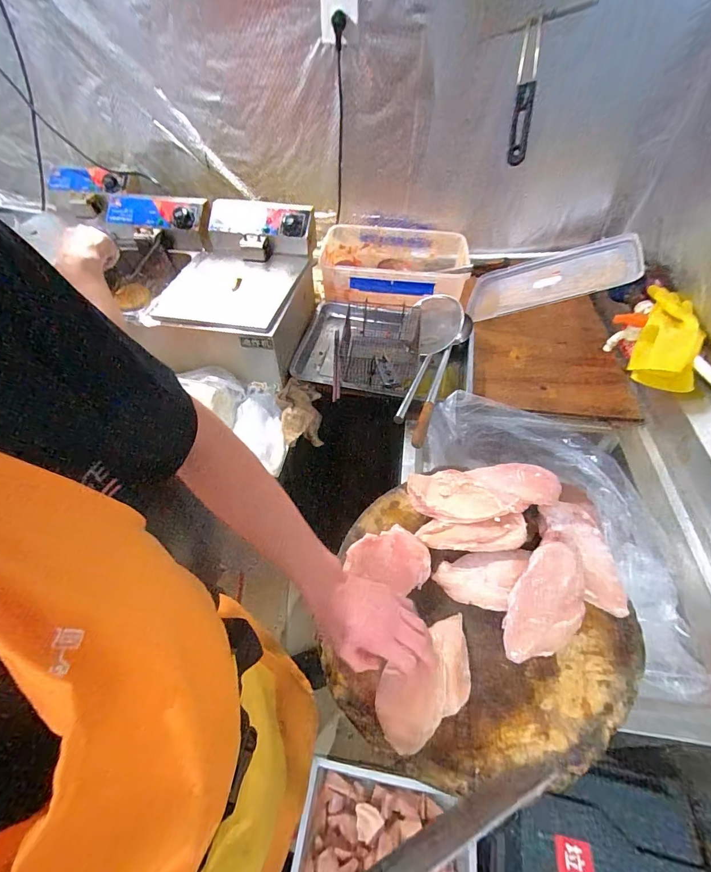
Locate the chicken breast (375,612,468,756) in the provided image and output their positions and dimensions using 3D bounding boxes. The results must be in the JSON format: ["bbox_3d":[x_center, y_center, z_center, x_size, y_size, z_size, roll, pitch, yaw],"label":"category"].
[{"bbox_3d":[0.096,0.302,0.485,0.084,0.029,0.163,36,55,27],"label":"chicken breast"}]

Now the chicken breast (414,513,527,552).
[{"bbox_3d":[0.182,0.153,0.611,0.162,0.025,0.056,-6,49,12],"label":"chicken breast"}]

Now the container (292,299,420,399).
[{"bbox_3d":[0.009,-0.225,1.006,0.295,0.096,0.305,8,50,8],"label":"container"}]

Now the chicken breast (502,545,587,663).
[{"bbox_3d":[0.263,0.233,0.533,0.092,0.026,0.168,32,88,16],"label":"chicken breast"}]

